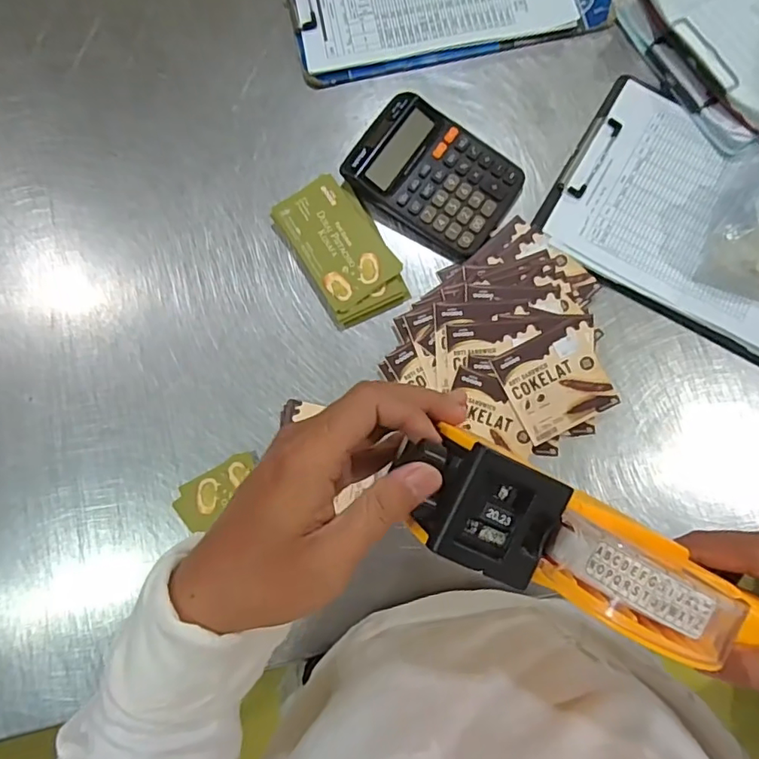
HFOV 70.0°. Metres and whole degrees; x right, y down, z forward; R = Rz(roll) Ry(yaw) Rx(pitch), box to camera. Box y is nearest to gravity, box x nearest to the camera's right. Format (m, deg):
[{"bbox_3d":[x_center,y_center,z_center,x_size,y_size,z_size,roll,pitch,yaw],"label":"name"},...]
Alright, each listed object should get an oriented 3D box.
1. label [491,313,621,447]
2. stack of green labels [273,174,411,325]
[{"bbox_3d":[0.169,0.000,0.509,0.097,0.004,0.089,-27,86,3],"label":"label"},{"bbox_3d":[-0.038,-0.132,0.550,0.083,0.022,0.150,-31,80,-4],"label":"stack of green labels"}]

